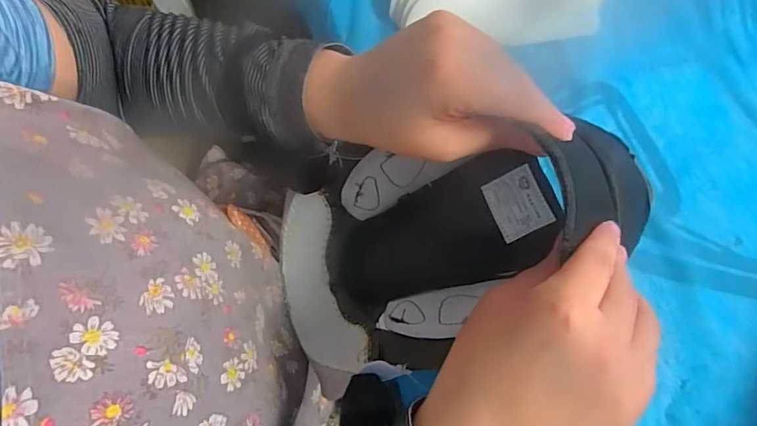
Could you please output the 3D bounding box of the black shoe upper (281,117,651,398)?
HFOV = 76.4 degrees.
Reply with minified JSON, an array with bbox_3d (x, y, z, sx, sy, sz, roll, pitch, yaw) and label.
[{"bbox_3d":[0.035,0.027,0.363,0.257,0.100,0.165,-23,71,19],"label":"black shoe upper"}]

